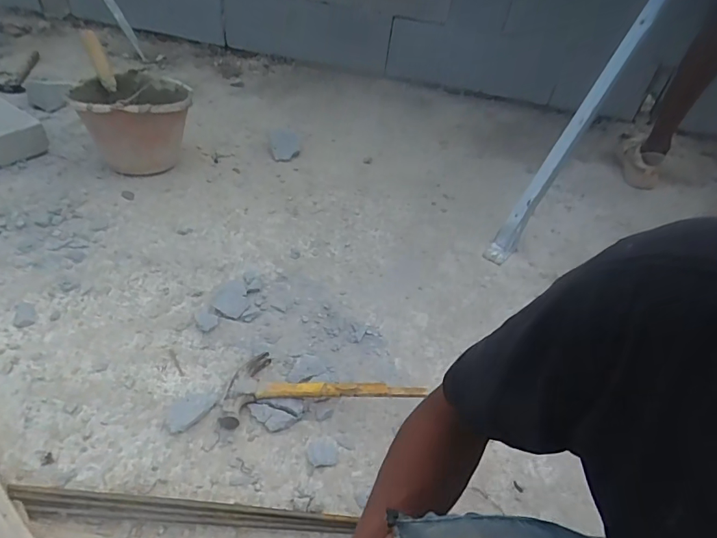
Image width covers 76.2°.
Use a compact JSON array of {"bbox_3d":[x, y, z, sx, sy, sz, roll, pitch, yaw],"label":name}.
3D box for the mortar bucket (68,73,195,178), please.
[{"bbox_3d":[-0.522,-0.341,1.089,0.234,0.189,0.245,-10,44,-19],"label":"mortar bucket"}]

